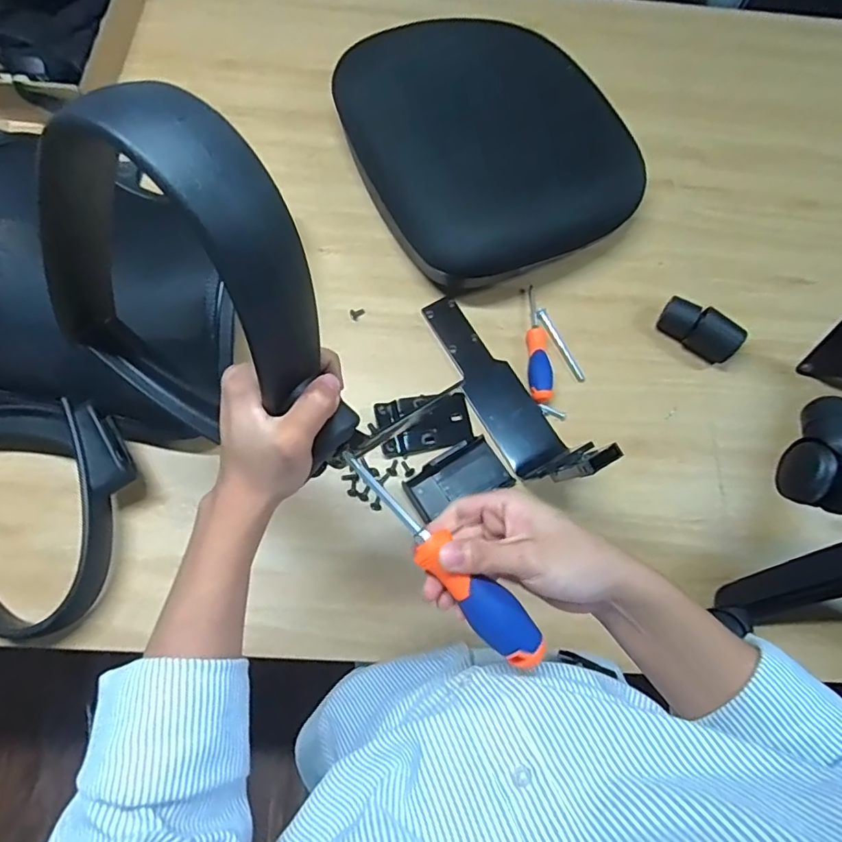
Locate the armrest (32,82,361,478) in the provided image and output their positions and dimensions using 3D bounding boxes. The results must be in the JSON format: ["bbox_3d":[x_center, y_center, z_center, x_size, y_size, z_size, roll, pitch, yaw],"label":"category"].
[{"bbox_3d":[-0.177,-0.086,0.363,0.281,0.214,0.046,14,51,36],"label":"armrest"}]

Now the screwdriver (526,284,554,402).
[{"bbox_3d":[0.162,-0.113,0.754,0.033,0.024,0.184,2,62,-1],"label":"screwdriver"}]

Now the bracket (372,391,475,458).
[{"bbox_3d":[0.005,0.002,0.710,0.121,0.016,0.071,-10,71,-7],"label":"bracket"}]

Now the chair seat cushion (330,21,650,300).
[{"bbox_3d":[0.103,-0.423,0.803,0.377,0.081,0.397,-25,73,-12],"label":"chair seat cushion"}]

